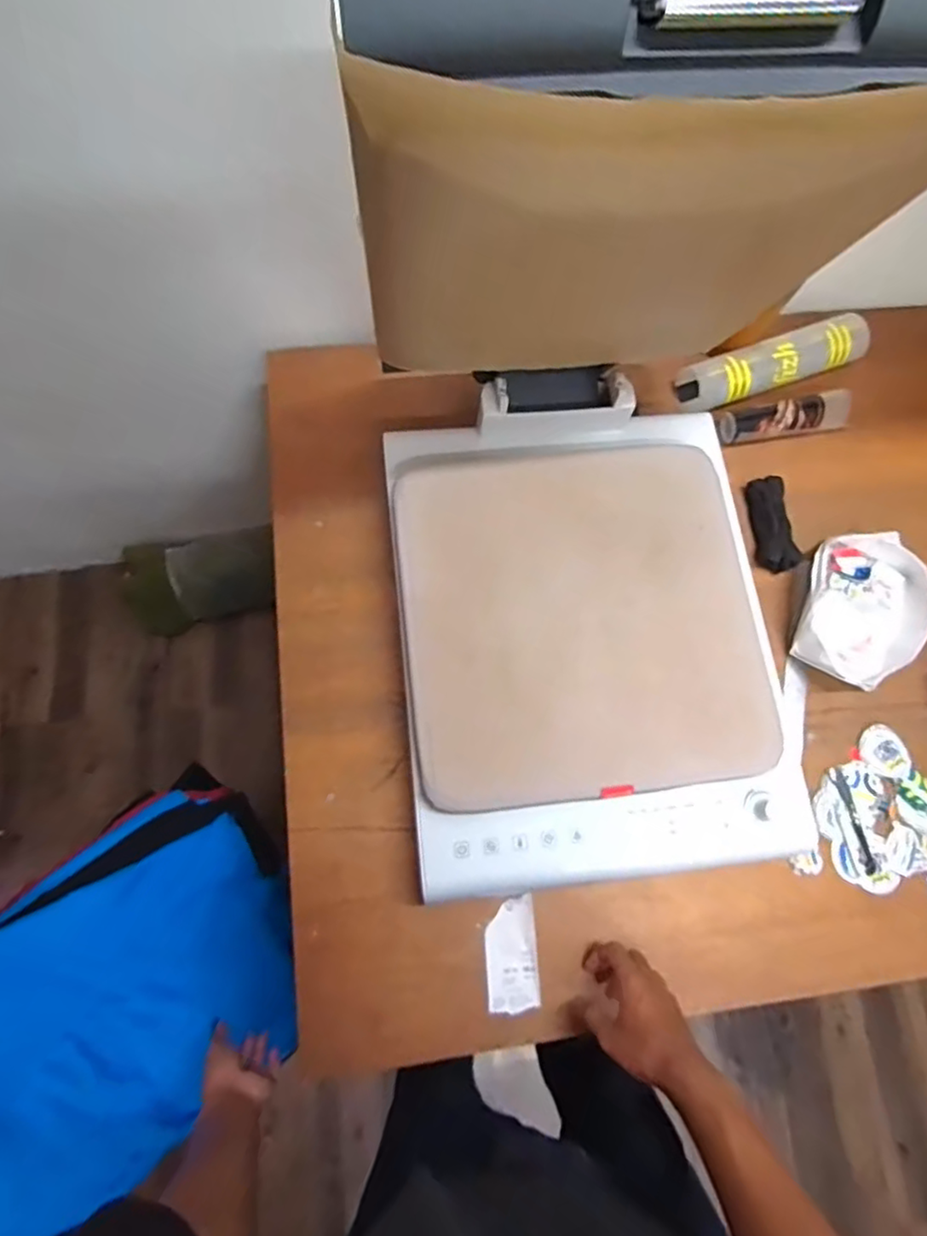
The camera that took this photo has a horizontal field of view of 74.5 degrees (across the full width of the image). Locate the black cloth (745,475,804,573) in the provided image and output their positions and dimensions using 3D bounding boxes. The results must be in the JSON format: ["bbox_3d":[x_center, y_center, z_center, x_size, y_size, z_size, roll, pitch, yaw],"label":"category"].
[{"bbox_3d":[0.411,-0.128,0.804,0.054,0.023,0.128,-2,74,-3],"label":"black cloth"}]

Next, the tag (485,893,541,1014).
[{"bbox_3d":[0.053,0.368,0.669,0.055,0.007,0.112,-2,74,-2],"label":"tag"}]

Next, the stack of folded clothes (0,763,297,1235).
[{"bbox_3d":[-0.466,0.504,0.820,0.487,0.142,0.390,-35,78,-11],"label":"stack of folded clothes"}]

